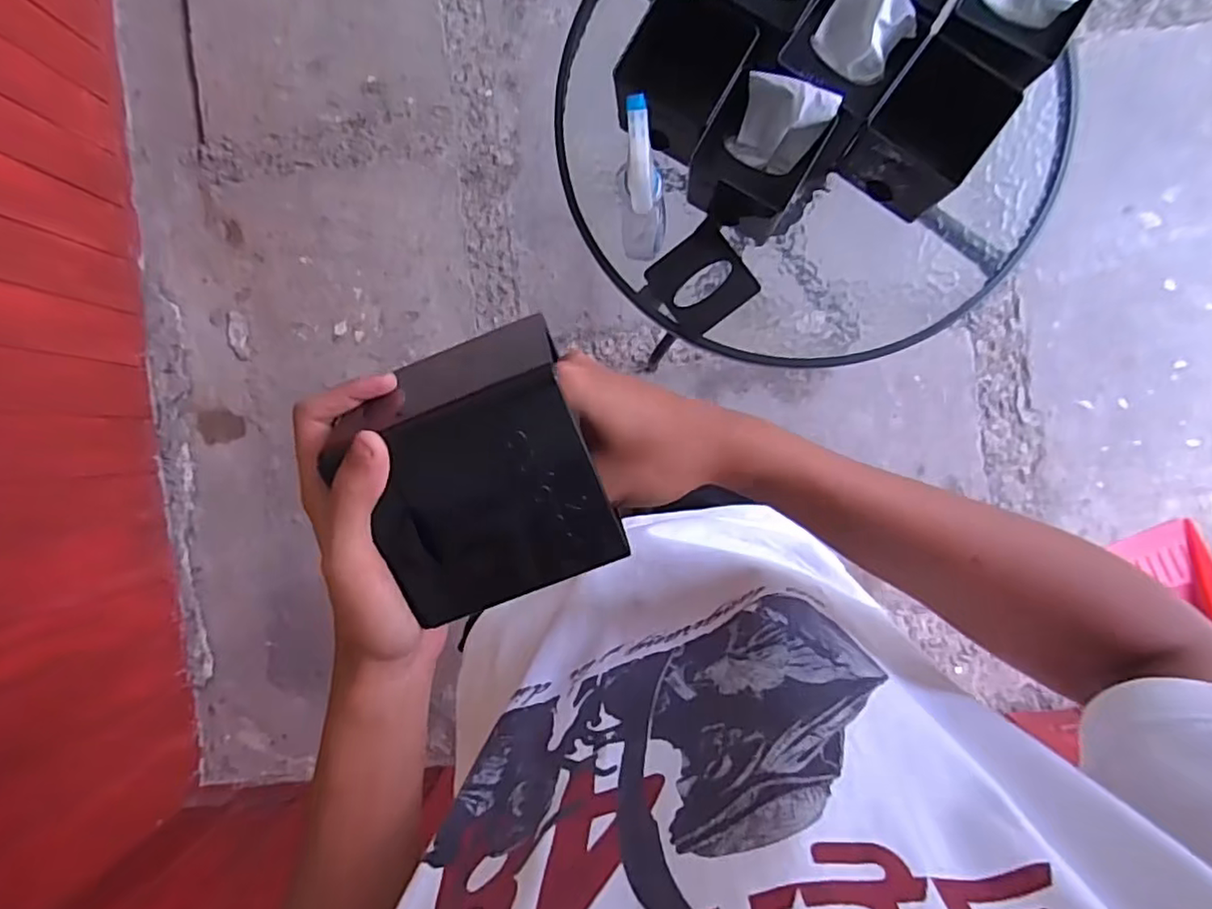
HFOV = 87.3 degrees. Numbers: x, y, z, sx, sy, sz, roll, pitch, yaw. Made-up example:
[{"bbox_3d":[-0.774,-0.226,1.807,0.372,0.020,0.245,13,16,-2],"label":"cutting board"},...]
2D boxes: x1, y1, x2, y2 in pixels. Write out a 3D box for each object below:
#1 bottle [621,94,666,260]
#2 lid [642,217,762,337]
[{"bbox_3d":[0.040,-0.269,0.659,0.043,0.200,0.092,4,92,3],"label":"bottle"},{"bbox_3d":[0.115,-0.206,0.753,0.106,0.011,0.102,-37,88,3],"label":"lid"}]

